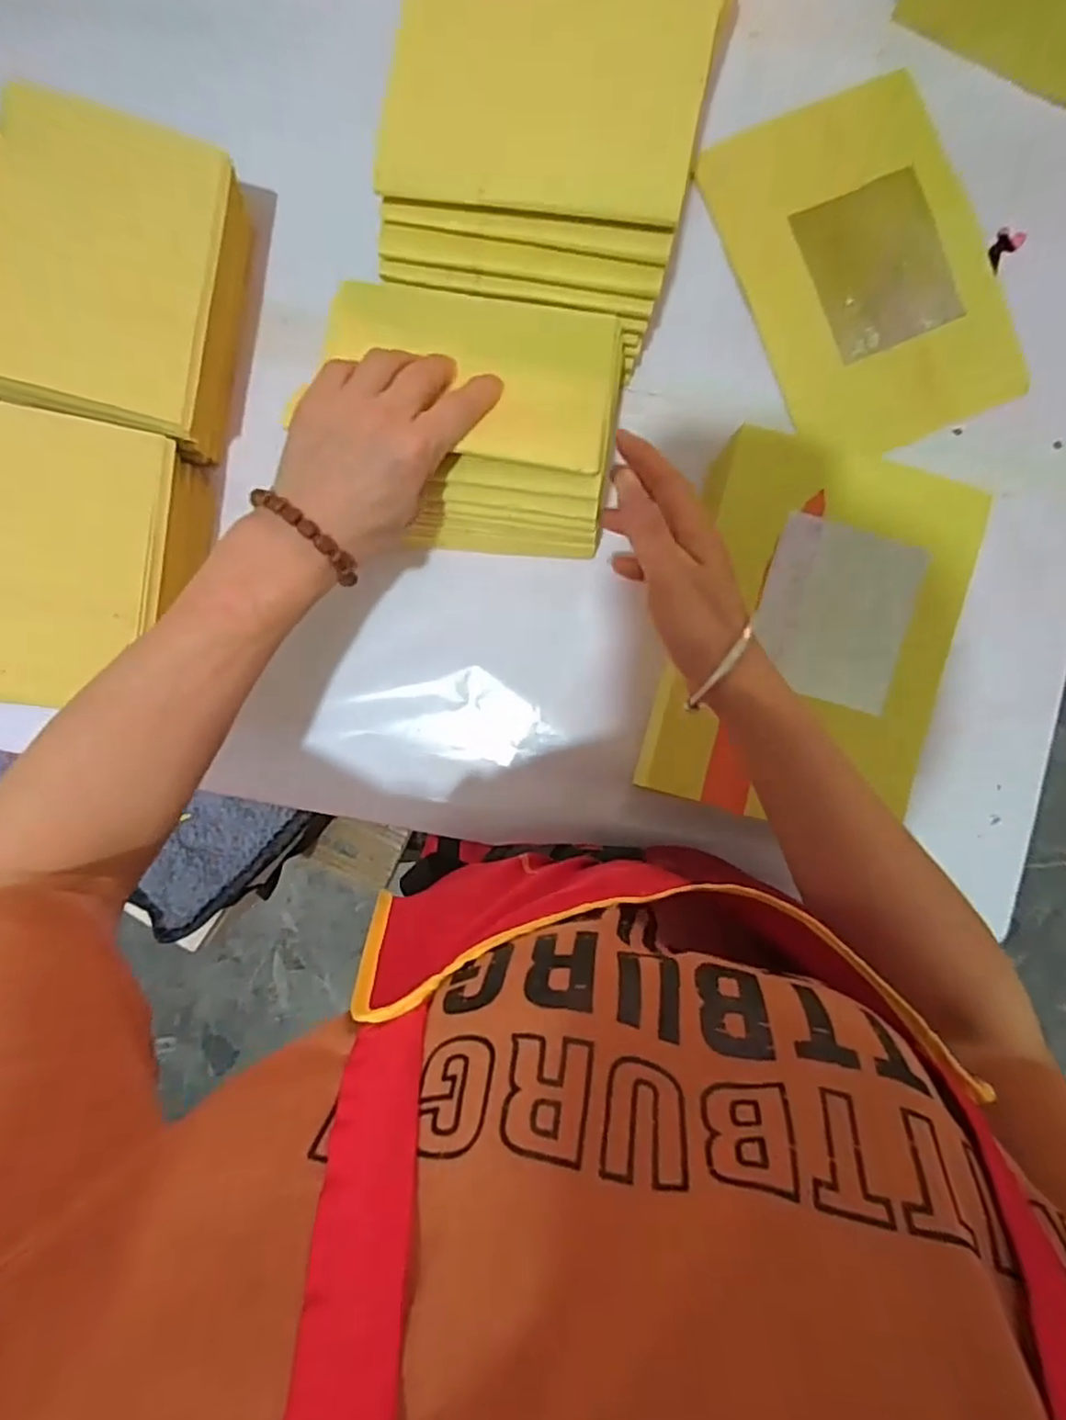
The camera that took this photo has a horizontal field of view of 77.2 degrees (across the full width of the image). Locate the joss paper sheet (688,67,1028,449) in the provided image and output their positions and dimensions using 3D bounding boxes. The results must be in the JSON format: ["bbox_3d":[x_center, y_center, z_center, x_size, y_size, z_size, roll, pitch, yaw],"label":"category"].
[{"bbox_3d":[0.221,-0.296,0.446,0.153,0.008,0.230,-20,91,0],"label":"joss paper sheet"}]

